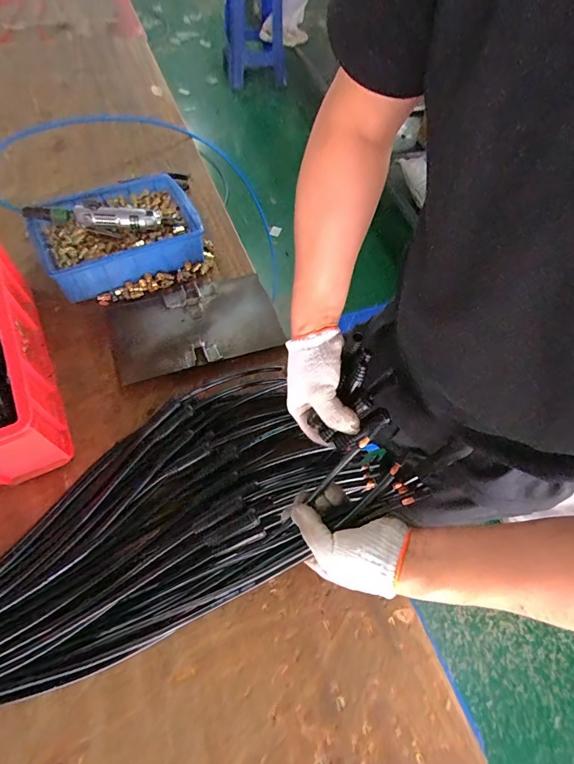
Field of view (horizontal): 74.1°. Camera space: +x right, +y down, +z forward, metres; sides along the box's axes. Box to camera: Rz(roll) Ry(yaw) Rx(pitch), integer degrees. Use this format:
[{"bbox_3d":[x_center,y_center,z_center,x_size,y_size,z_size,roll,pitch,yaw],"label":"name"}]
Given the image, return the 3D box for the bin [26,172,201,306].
[{"bbox_3d":[-0.329,-0.292,0.753,0.300,0.081,0.205,-25,65,-17],"label":"bin"}]

